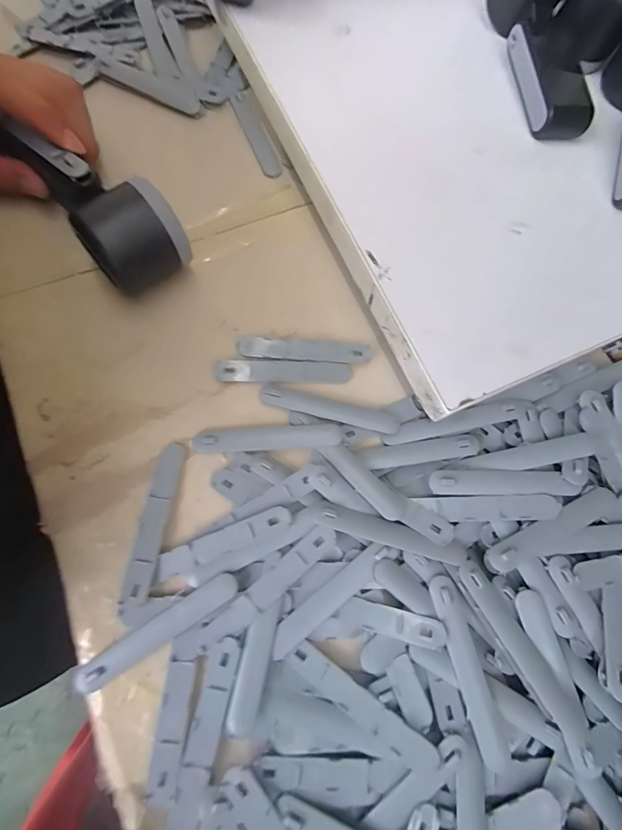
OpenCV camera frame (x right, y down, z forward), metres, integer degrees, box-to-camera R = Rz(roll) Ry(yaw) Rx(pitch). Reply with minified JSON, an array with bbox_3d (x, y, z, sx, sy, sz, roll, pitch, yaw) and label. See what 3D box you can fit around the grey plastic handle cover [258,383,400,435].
[{"bbox_3d":[0.012,-0.004,0.243,0.094,0.007,0.014,15,72,-3],"label":"grey plastic handle cover"}]

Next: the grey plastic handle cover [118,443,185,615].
[{"bbox_3d":[-0.094,0.063,0.214,0.015,0.006,0.094,10,72,-5],"label":"grey plastic handle cover"}]

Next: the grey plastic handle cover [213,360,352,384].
[{"bbox_3d":[-0.018,-0.030,0.252,0.092,0.012,0.016,1,73,-7],"label":"grey plastic handle cover"}]

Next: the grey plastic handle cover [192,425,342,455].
[{"bbox_3d":[-0.028,0.015,0.234,0.093,0.008,0.016,-1,74,-8],"label":"grey plastic handle cover"}]

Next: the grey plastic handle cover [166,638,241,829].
[{"bbox_3d":[-0.055,0.166,0.187,0.016,0.004,0.091,14,72,-4],"label":"grey plastic handle cover"}]

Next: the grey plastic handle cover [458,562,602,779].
[{"bbox_3d":[0.118,0.133,0.197,0.017,0.008,0.107,-27,79,-14],"label":"grey plastic handle cover"}]

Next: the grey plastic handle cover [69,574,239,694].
[{"bbox_3d":[-0.084,0.120,0.200,0.095,0.008,0.016,-29,79,-15],"label":"grey plastic handle cover"}]

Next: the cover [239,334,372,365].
[{"bbox_3d":[-0.004,-0.046,0.258,0.094,0.005,0.016,5,73,-6],"label":"cover"}]

